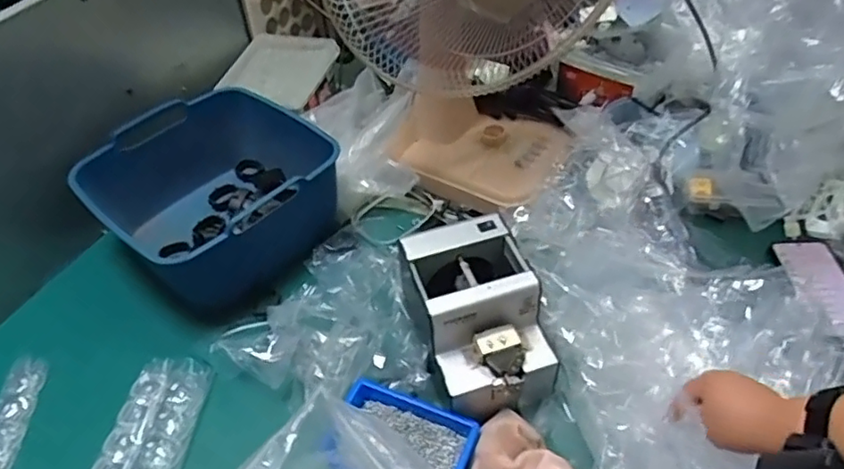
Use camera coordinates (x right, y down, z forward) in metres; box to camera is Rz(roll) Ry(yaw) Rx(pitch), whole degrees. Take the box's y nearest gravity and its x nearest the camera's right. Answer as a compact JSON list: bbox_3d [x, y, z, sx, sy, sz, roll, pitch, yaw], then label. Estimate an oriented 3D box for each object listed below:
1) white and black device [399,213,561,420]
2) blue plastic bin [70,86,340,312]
[{"bbox_3d":[0.061,0.085,0.665,0.129,0.104,0.177,-14,46,-8],"label":"white and black device"},{"bbox_3d":[-0.285,-0.059,0.871,0.287,0.148,0.307,29,55,30],"label":"blue plastic bin"}]

